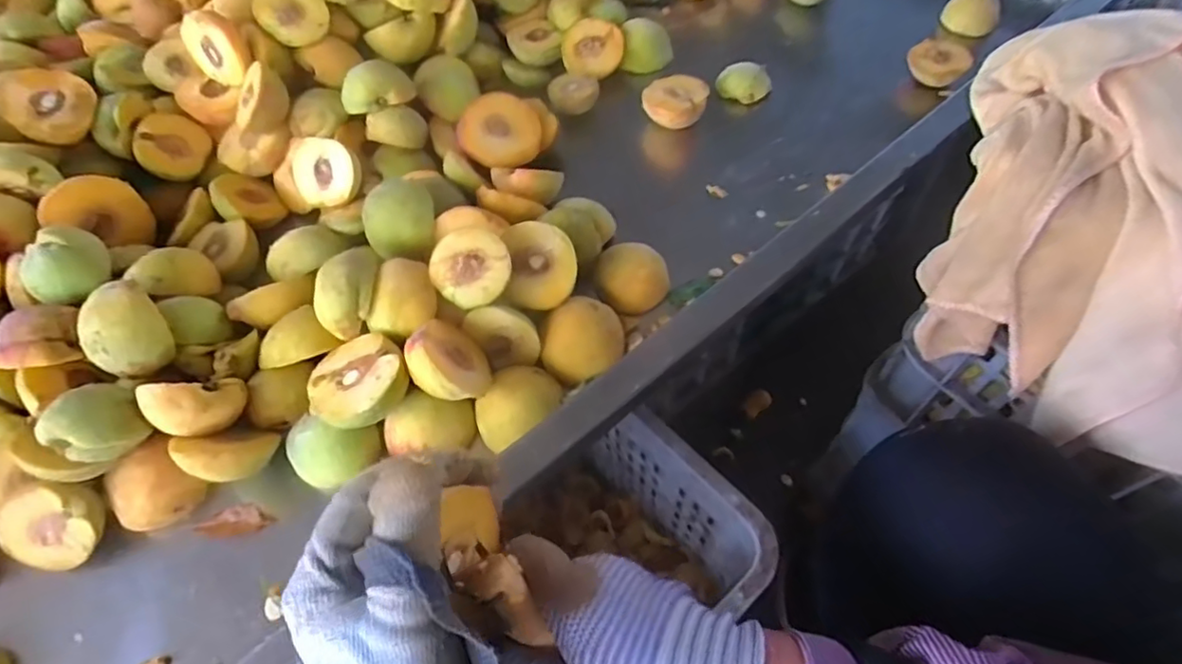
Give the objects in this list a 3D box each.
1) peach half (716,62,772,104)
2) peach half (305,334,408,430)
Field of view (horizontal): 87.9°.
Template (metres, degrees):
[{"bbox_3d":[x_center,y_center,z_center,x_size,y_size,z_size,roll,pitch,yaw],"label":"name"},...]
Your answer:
[{"bbox_3d":[0.153,-0.249,0.612,0.052,0.026,0.034,5,58,7],"label":"peach half"},{"bbox_3d":[-0.152,0.036,0.411,0.063,0.029,0.063,-44,52,-13],"label":"peach half"}]

